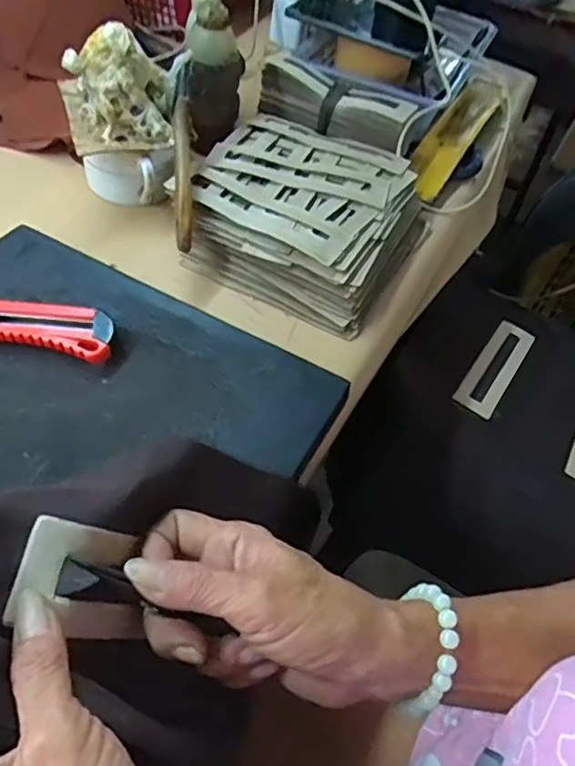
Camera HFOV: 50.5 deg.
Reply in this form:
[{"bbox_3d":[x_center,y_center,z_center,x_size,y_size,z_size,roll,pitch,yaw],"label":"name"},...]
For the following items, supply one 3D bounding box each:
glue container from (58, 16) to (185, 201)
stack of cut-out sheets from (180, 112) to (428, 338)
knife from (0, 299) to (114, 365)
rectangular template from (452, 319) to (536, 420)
[{"bbox_3d":[-0.134,-0.219,0.507,0.092,0.129,0.098,-9,55,-15],"label":"glue container"},{"bbox_3d":[0.016,-0.155,0.534,0.190,0.046,0.198,27,54,12],"label":"stack of cut-out sheets"},{"bbox_3d":[-0.193,-0.041,0.406,0.154,0.020,0.037,10,52,-1],"label":"knife"},{"bbox_3d":[0.231,-0.019,0.674,0.043,0.009,0.148,35,51,12],"label":"rectangular template"}]

